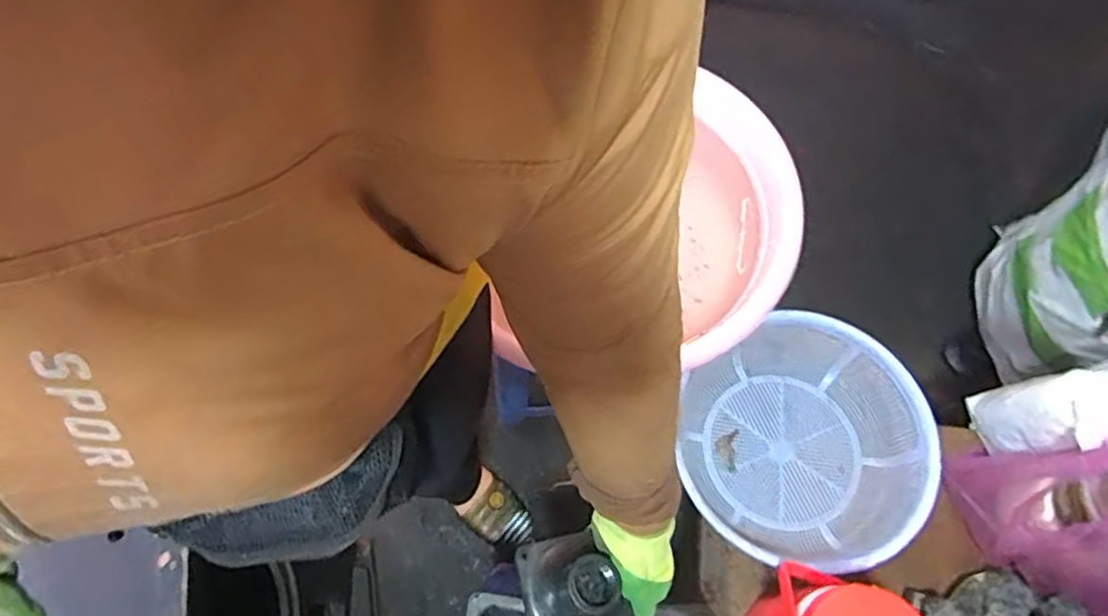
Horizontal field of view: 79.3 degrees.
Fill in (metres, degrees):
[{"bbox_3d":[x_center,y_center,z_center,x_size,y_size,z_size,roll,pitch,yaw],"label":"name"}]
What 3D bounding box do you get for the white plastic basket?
[{"bbox_3d":[0.261,0.141,0.720,0.263,0.078,0.262,5,67,4],"label":"white plastic basket"}]

